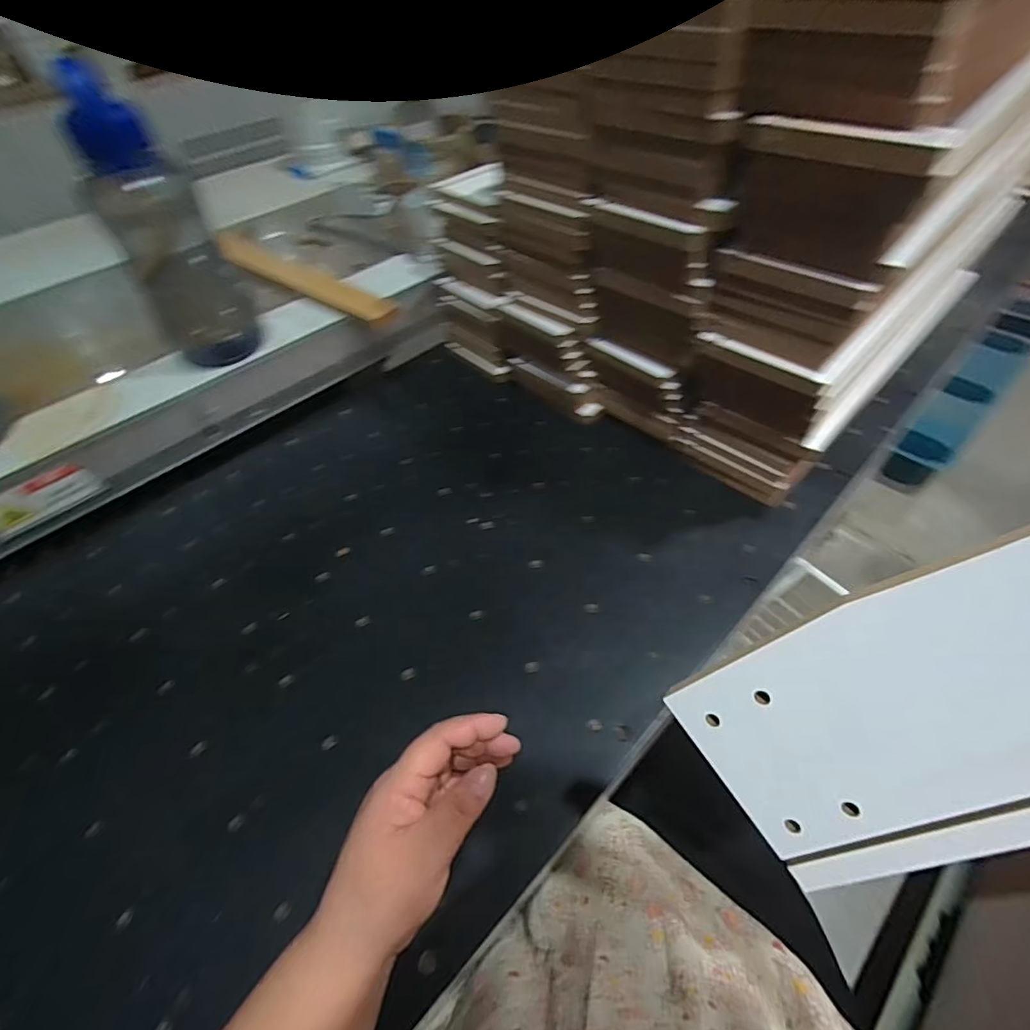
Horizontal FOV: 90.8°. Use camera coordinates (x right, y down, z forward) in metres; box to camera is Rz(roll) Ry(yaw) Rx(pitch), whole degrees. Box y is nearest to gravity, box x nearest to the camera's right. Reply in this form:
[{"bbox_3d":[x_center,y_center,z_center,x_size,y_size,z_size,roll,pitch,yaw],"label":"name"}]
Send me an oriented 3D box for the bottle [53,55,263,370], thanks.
[{"bbox_3d":[-0.372,-0.289,0.546,0.107,0.269,0.106,-29,54,-19],"label":"bottle"}]

